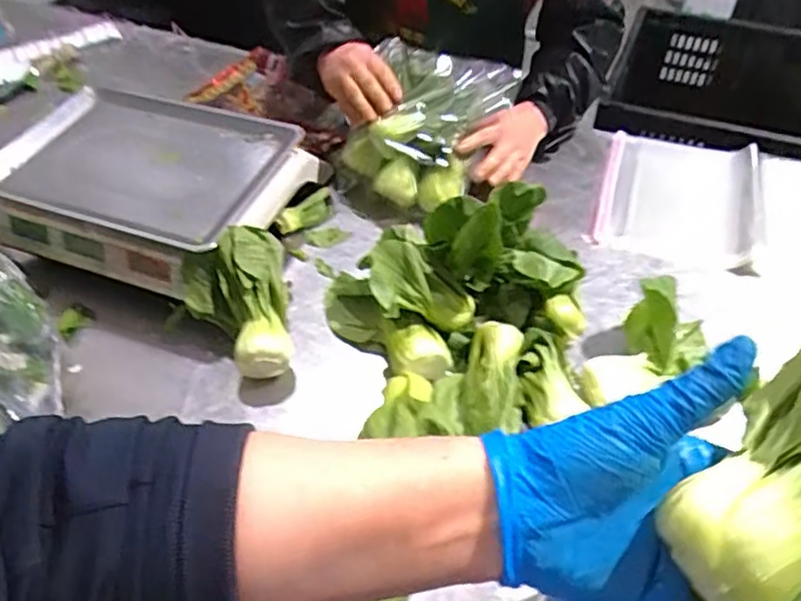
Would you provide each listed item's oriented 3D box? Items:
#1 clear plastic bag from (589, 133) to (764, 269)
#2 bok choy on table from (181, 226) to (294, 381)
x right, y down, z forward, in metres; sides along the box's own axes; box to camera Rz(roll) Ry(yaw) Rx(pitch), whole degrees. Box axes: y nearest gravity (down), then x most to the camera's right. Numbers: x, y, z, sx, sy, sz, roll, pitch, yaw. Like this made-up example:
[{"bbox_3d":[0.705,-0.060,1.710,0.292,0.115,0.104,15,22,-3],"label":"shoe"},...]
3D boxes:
[{"bbox_3d":[0.380,-0.151,0.886,0.203,0.038,0.265,13,50,12],"label":"clear plastic bag"},{"bbox_3d":[-0.168,0.005,0.706,0.113,0.089,0.141,-18,51,-14],"label":"bok choy on table"}]

